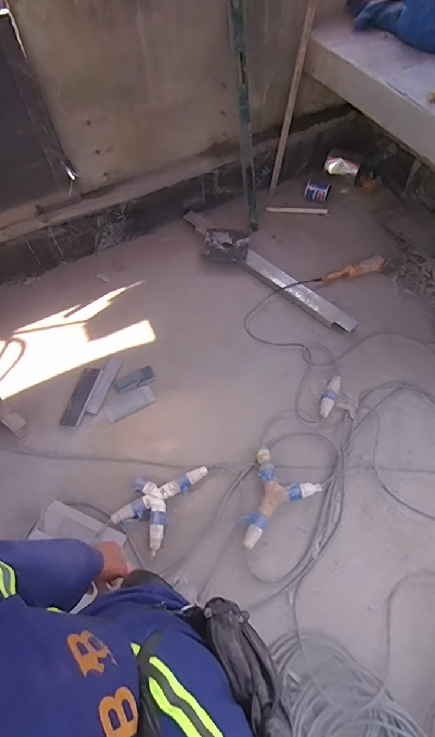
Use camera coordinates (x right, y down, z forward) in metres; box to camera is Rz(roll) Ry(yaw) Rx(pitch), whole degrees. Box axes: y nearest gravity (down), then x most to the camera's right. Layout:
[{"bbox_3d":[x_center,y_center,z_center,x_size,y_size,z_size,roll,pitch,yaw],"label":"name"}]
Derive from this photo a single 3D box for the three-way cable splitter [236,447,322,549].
[{"bbox_3d":[0.178,0.480,1.427,0.239,0.064,0.313,32,67,20],"label":"three-way cable splitter"}]

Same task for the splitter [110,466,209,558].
[{"bbox_3d":[-0.214,0.472,1.468,0.200,0.051,0.332,27,65,18],"label":"splitter"}]

